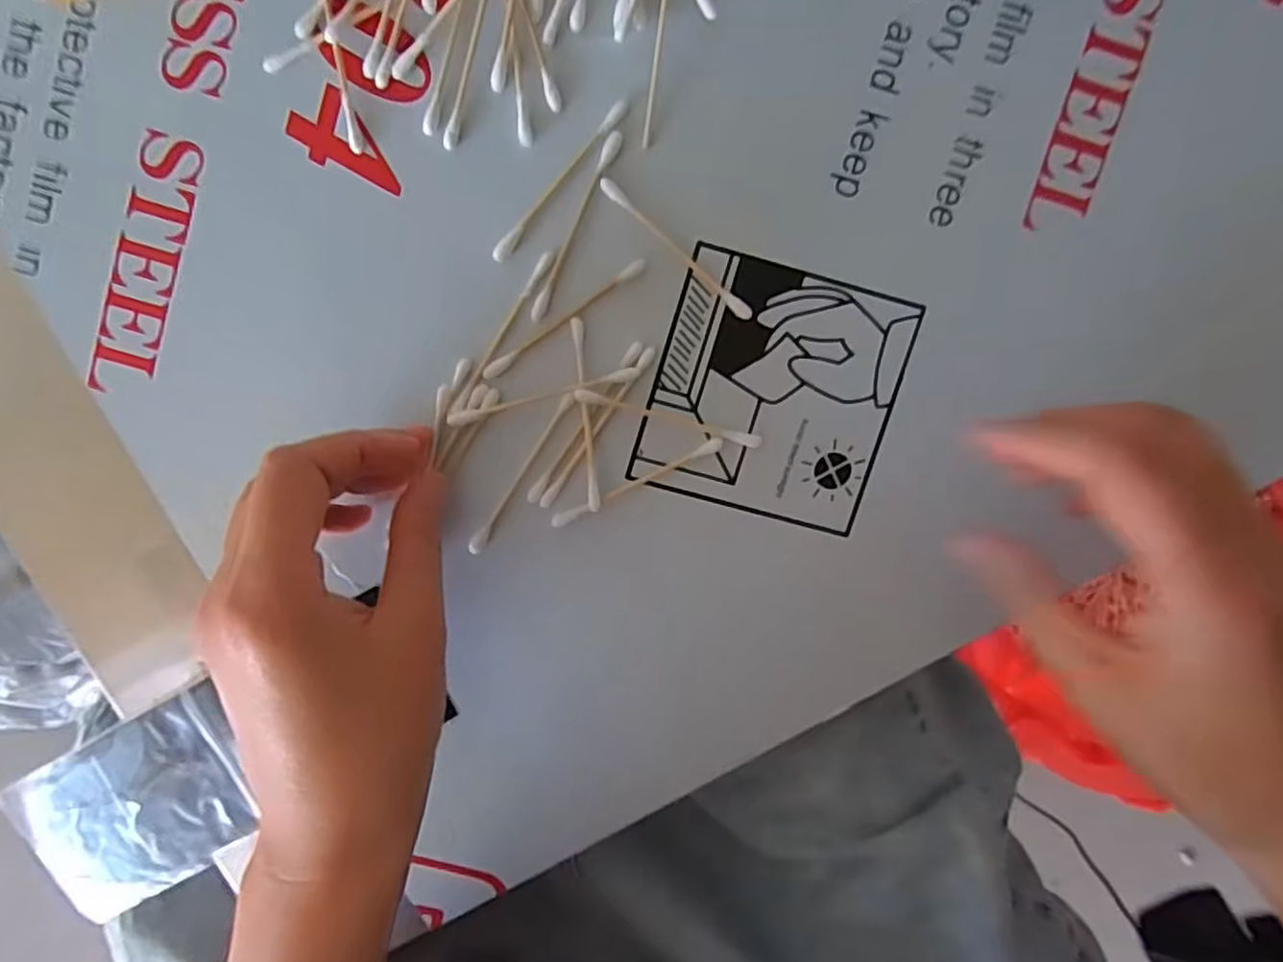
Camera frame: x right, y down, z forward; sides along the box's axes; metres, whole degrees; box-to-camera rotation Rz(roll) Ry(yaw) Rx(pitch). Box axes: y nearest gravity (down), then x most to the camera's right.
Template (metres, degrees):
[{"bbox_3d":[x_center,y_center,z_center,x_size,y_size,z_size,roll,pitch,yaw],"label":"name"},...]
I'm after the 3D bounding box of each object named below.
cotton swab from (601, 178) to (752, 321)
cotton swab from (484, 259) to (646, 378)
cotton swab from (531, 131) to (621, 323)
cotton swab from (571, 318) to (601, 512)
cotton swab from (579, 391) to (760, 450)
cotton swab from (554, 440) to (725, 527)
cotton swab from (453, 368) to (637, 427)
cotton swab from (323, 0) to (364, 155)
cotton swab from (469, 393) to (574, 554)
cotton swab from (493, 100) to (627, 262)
[{"bbox_3d":[0.013,-0.085,0.257,0.072,0.004,0.006,41,92,-4],"label":"cotton swab"},{"bbox_3d":[-0.028,-0.060,0.258,0.071,0.004,0.005,-35,95,1],"label":"cotton swab"},{"bbox_3d":[-0.024,-0.092,0.255,0.006,0.004,0.072,24,93,-4],"label":"cotton swab"},{"bbox_3d":[-0.021,-0.024,0.261,0.004,0.004,0.071,-5,95,-1],"label":"cotton swab"},{"bbox_3d":[0.011,-0.023,0.263,0.071,0.007,0.005,14,94,-3],"label":"cotton swab"},{"bbox_3d":[-0.002,0.001,0.266,0.071,0.005,0.005,-26,95,0],"label":"cotton swab"},{"bbox_3d":[-0.036,-0.031,0.260,0.072,0.004,0.005,-14,95,-1],"label":"cotton swab"},{"bbox_3d":[-0.108,-0.152,0.246,0.005,0.008,0.071,-10,95,-1],"label":"cotton swab"},{"bbox_3d":[-0.045,-0.003,0.263,0.006,0.004,0.070,31,93,-4],"label":"cotton swab"},{"bbox_3d":[-0.030,-0.108,0.253,0.006,0.004,0.071,41,92,-4],"label":"cotton swab"}]

